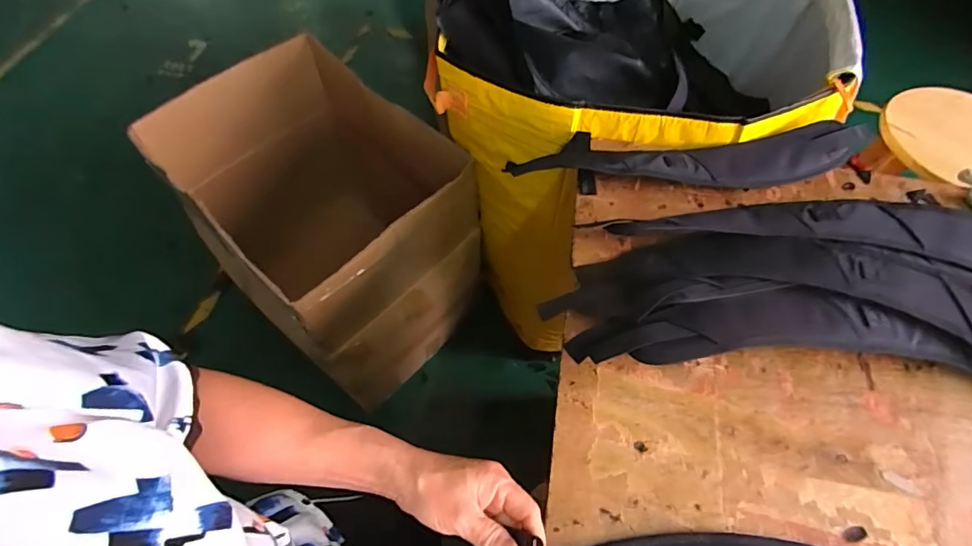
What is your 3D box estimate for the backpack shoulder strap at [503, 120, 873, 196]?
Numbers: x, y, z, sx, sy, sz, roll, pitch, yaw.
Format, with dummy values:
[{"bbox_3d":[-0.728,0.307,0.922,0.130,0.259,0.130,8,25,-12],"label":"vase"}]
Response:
[{"bbox_3d":[0.267,-0.153,0.623,0.467,0.034,0.090,-2,60,-2],"label":"backpack shoulder strap"}]

